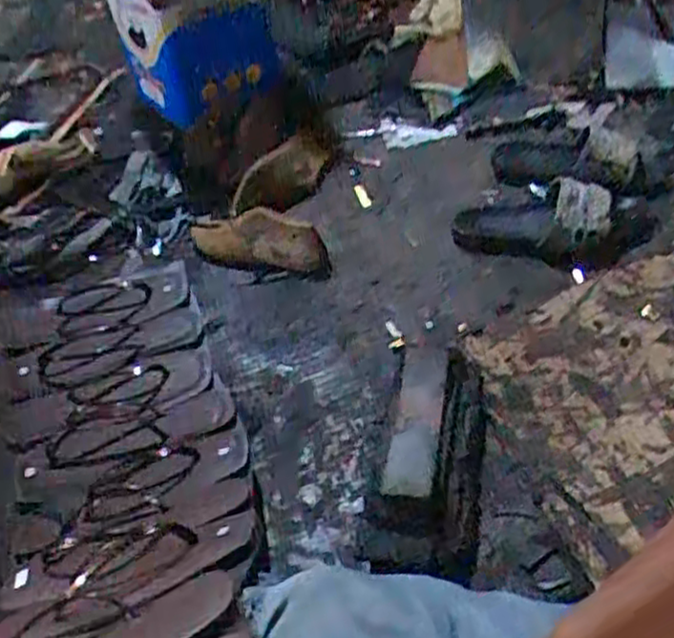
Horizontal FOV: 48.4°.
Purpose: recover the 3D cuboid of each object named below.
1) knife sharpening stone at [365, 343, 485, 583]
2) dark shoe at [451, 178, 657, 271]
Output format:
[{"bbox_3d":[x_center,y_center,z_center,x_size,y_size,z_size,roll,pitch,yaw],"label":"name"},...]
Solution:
[{"bbox_3d":[0.108,0.139,0.858,0.114,0.058,0.308,4,45,12],"label":"knife sharpening stone"},{"bbox_3d":[0.318,-0.139,1.093,0.289,0.072,0.128,2,45,11],"label":"dark shoe"}]

